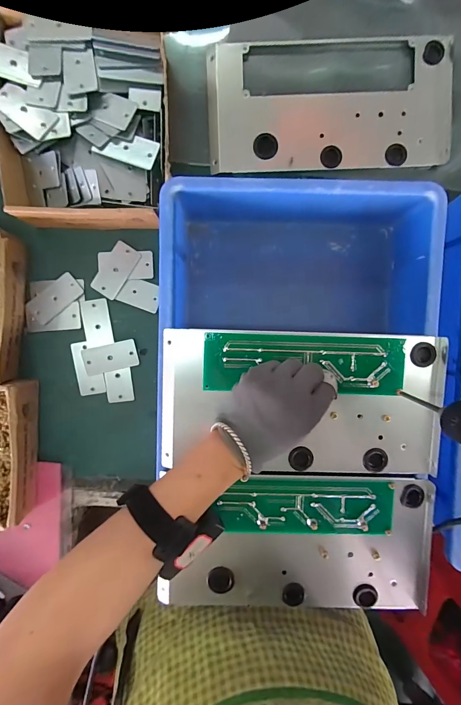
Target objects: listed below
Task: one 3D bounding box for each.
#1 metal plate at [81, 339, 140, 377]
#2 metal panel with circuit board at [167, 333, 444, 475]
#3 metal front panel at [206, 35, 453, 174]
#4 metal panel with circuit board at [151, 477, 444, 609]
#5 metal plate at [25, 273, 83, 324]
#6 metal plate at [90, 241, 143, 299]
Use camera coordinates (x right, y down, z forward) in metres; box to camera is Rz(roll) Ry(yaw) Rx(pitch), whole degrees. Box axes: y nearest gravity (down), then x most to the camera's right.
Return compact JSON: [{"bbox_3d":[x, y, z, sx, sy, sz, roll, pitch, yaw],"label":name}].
[{"bbox_3d":[-0.155,0.007,0.406,0.069,0.006,0.035,-12,94,1],"label":"metal plate"},{"bbox_3d":[0.073,0.051,0.327,0.285,0.012,0.149,6,94,-1],"label":"metal panel with circuit board"},{"bbox_3d":[0.117,-0.303,0.380,0.284,0.022,0.155,-2,94,0],"label":"metal front panel"},{"bbox_3d":[0.073,0.203,0.335,0.269,0.015,0.145,2,94,0],"label":"metal panel with circuit board"},{"bbox_3d":[-0.223,-0.070,0.401,0.067,0.004,0.036,-41,93,-1],"label":"metal plate"},{"bbox_3d":[-0.144,-0.104,0.397,0.035,0.004,0.069,34,93,-3],"label":"metal plate"}]

